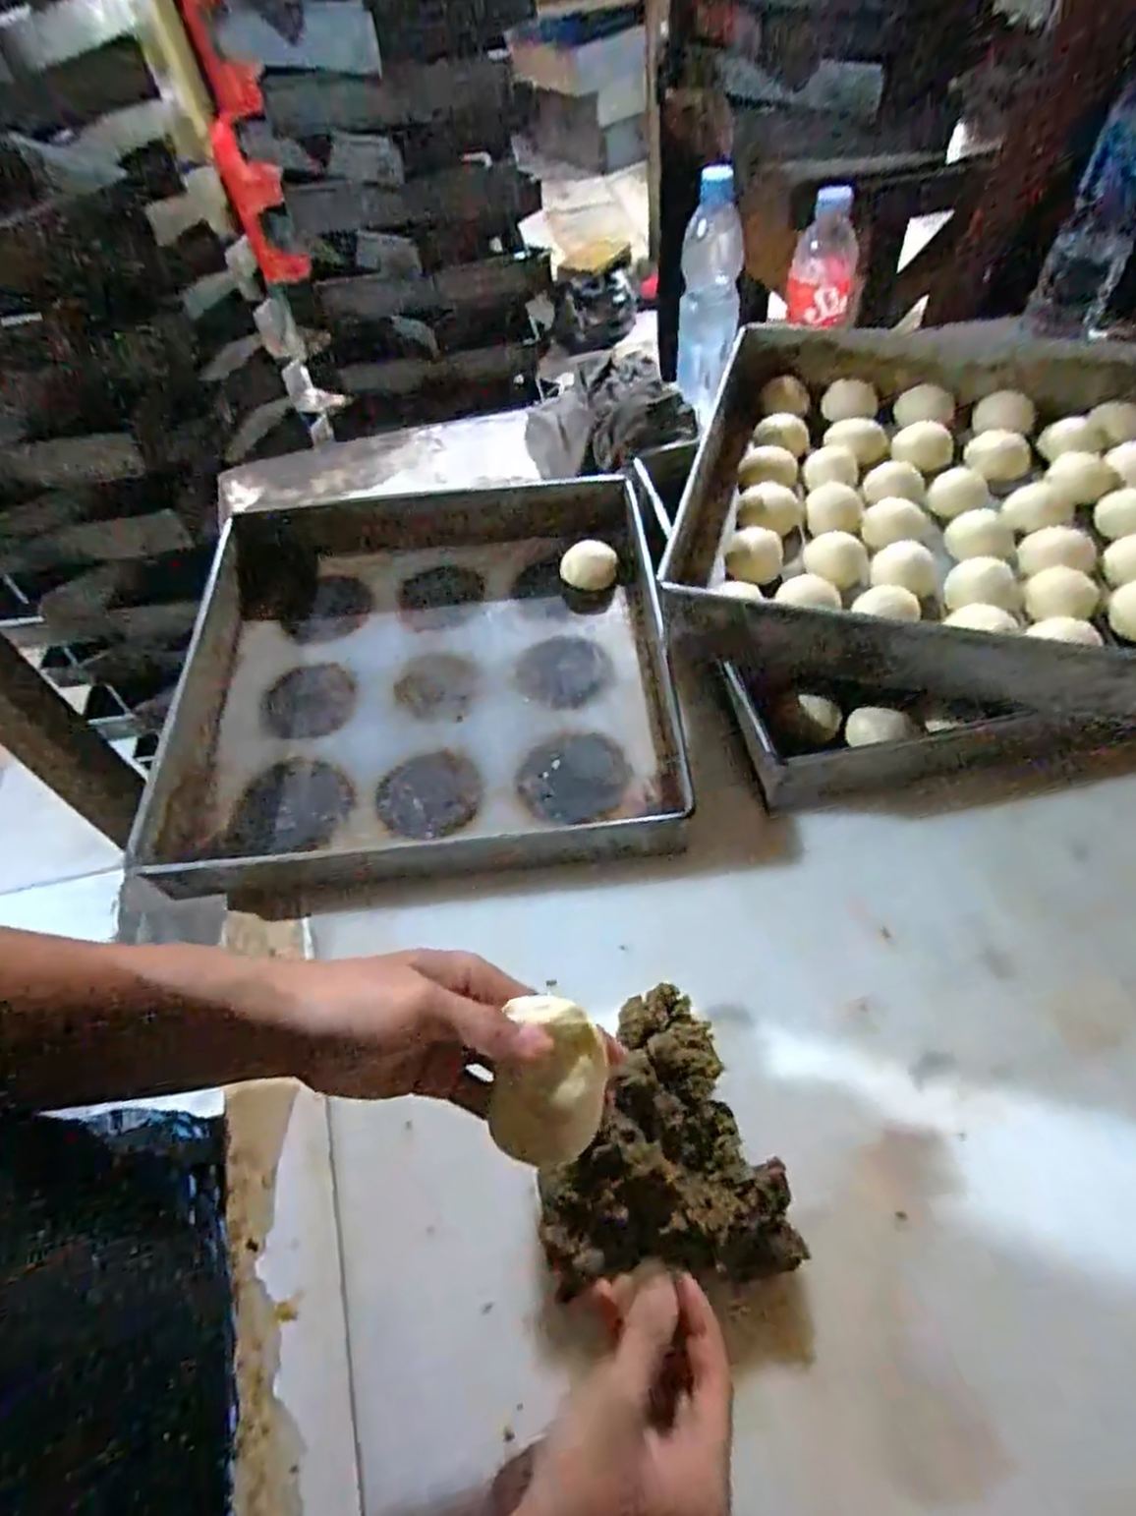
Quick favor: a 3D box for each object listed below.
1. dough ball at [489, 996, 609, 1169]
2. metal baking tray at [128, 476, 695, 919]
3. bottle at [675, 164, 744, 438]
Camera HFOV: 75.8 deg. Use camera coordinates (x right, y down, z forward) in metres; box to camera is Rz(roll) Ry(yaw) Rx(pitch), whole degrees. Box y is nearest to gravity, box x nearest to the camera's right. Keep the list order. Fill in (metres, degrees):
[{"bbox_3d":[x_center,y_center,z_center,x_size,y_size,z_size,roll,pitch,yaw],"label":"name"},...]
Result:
[{"bbox_3d":[-0.009,0.156,0.347,0.051,0.040,0.062,4,56,8],"label":"dough ball"},{"bbox_3d":[-0.127,-0.083,0.655,0.429,0.051,0.416,-5,55,1],"label":"metal baking tray"},{"bbox_3d":[0.153,-0.518,0.832,0.068,0.219,0.069,32,63,26],"label":"bottle"}]

